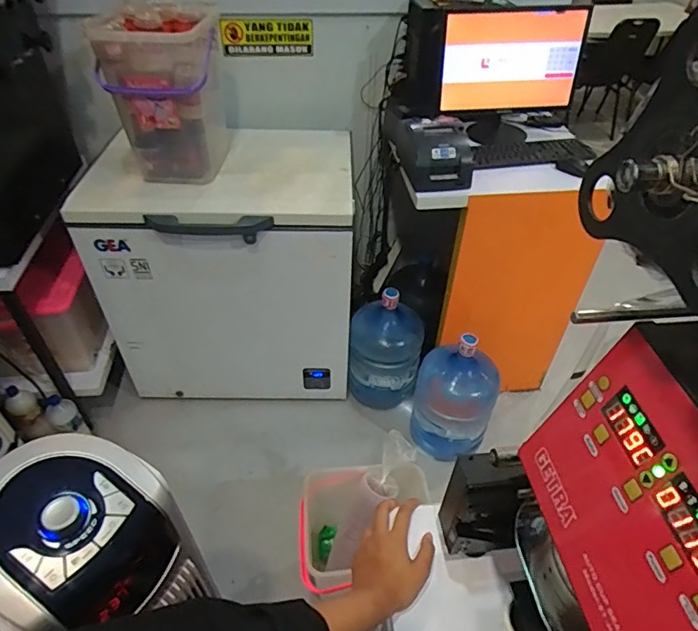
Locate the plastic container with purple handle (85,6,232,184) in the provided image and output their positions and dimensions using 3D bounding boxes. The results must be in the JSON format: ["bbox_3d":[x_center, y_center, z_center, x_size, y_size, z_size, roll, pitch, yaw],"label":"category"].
[{"bbox_3d":[-0.510,-0.598,1.396,0.301,0.446,0.227,-9,45,-11],"label":"plastic container with purple handle"}]

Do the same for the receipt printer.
[{"bbox_3d":[0.244,-0.478,1.407,0.184,0.122,0.238,-2,44,-4],"label":"receipt printer"}]

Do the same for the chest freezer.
[{"bbox_3d":[-0.405,-0.170,1.795,0.831,0.797,0.531,3,44,1],"label":"chest freezer"}]

